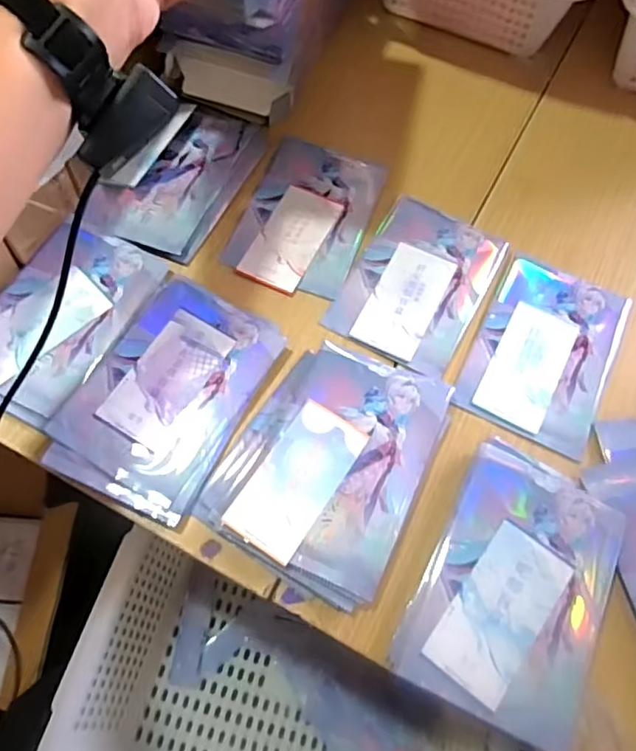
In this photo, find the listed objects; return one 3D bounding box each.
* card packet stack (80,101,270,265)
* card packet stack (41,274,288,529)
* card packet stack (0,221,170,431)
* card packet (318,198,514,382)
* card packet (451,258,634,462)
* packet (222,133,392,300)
[{"bbox_3d":[-0.138,-0.200,0.578,0.114,0.020,0.178,24,68,7],"label":"card packet stack"},{"bbox_3d":[-0.123,0.011,0.483,0.127,0.011,0.188,26,68,8],"label":"card packet stack"},{"bbox_3d":[-0.225,-0.052,0.516,0.115,0.017,0.182,28,68,9],"label":"card packet stack"},{"bbox_3d":[0.095,-0.089,0.547,0.121,0.005,0.168,28,68,9],"label":"card packet"},{"bbox_3d":[0.204,-0.024,0.524,0.116,0.004,0.169,25,68,8],"label":"card packet"},{"bbox_3d":[-0.011,-0.157,0.576,0.115,0.008,0.174,19,67,5],"label":"packet"}]

